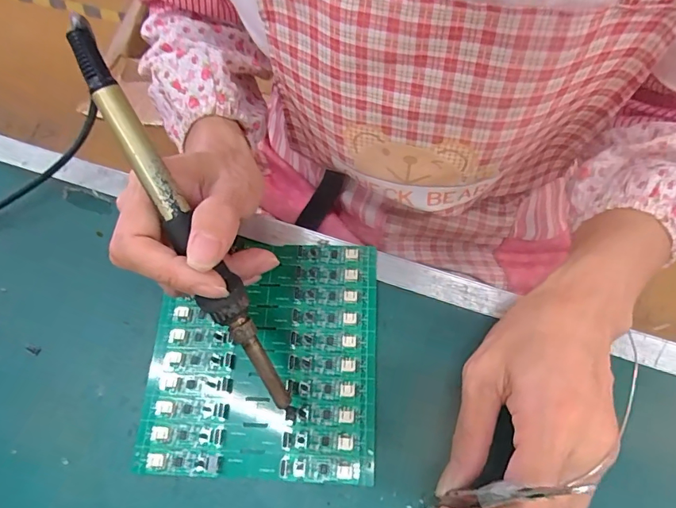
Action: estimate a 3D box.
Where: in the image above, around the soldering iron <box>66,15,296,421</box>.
[{"bbox_3d":[-0.068,-0.006,0.208,0.017,0.012,0.202,-28,104,-11],"label":"soldering iron"}]

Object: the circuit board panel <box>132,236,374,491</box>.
[{"bbox_3d":[-0.045,0.058,0.270,0.131,0.006,0.136,1,68,4],"label":"circuit board panel"}]

